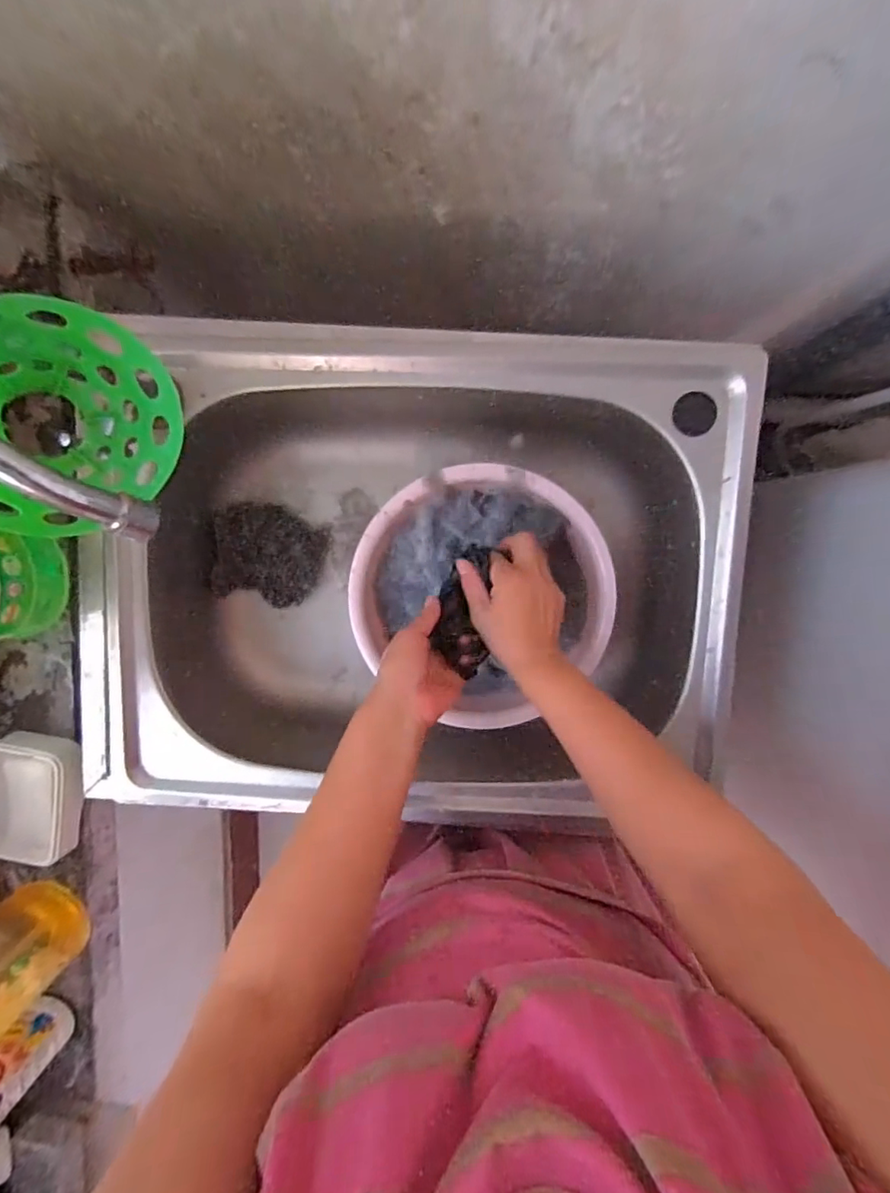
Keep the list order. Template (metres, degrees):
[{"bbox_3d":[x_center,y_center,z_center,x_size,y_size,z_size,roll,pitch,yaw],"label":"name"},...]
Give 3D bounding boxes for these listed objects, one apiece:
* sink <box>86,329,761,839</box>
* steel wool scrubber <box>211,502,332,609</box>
[{"bbox_3d":[-0.036,-0.023,0.566,0.616,0.167,0.457,3,97,3],"label":"sink"},{"bbox_3d":[-0.215,-0.052,0.641,0.126,0.032,0.114,15,97,1],"label":"steel wool scrubber"}]

